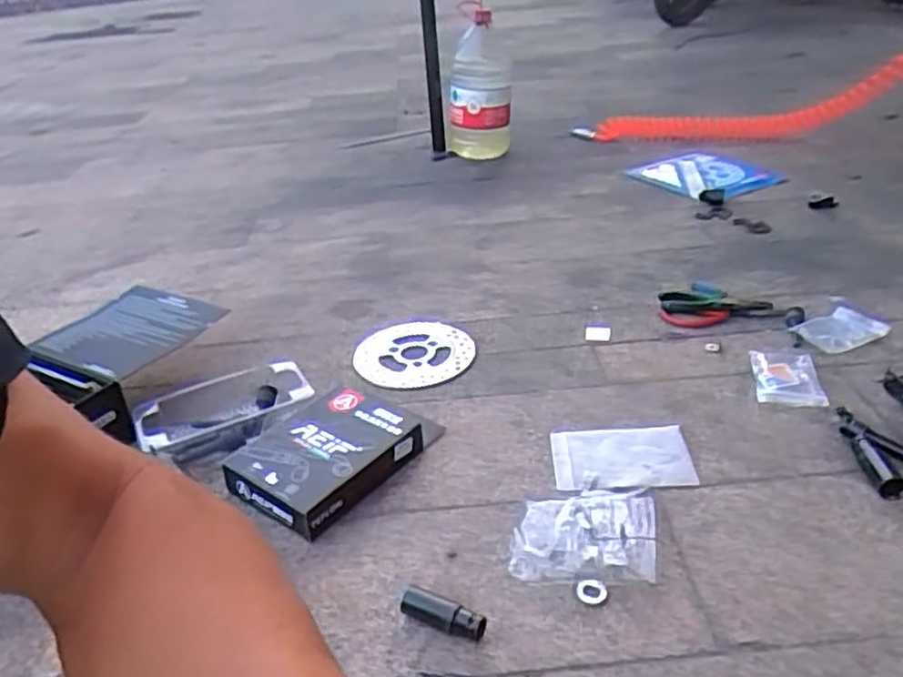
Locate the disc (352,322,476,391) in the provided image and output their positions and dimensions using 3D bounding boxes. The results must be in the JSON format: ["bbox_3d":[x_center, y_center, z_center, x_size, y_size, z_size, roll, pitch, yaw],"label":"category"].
[{"bbox_3d":[-0.054,0.024,1.032,0.168,0.013,0.142,-13,41,-11],"label":"disc"}]

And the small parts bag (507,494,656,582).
[{"bbox_3d":[0.129,0.193,0.702,0.137,0.013,0.105,0,31,8],"label":"small parts bag"}]

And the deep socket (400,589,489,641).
[{"bbox_3d":[-0.007,0.244,0.643,0.078,0.024,0.019,9,33,22],"label":"deep socket"}]

